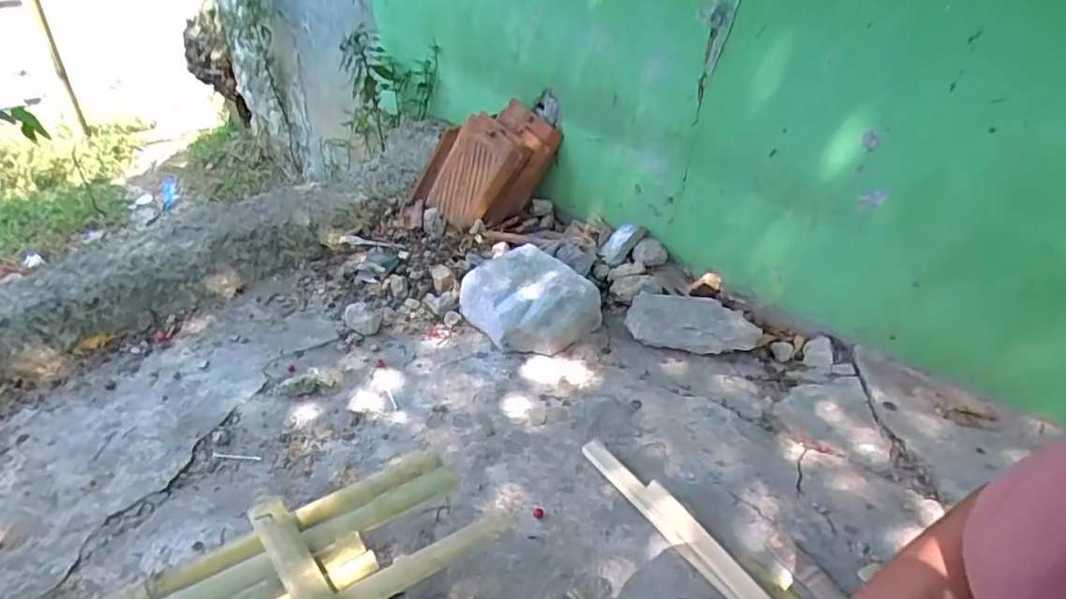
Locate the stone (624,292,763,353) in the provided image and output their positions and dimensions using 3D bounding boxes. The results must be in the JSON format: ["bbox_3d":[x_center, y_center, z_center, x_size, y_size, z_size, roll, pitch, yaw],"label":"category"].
[{"bbox_3d":[0.301,0.045,1.160,0.238,0.061,0.128,5,32,9],"label":"stone"}]

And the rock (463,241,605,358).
[{"bbox_3d":[0.001,0.009,1.188,0.201,0.115,0.234,-27,40,-35],"label":"rock"}]

